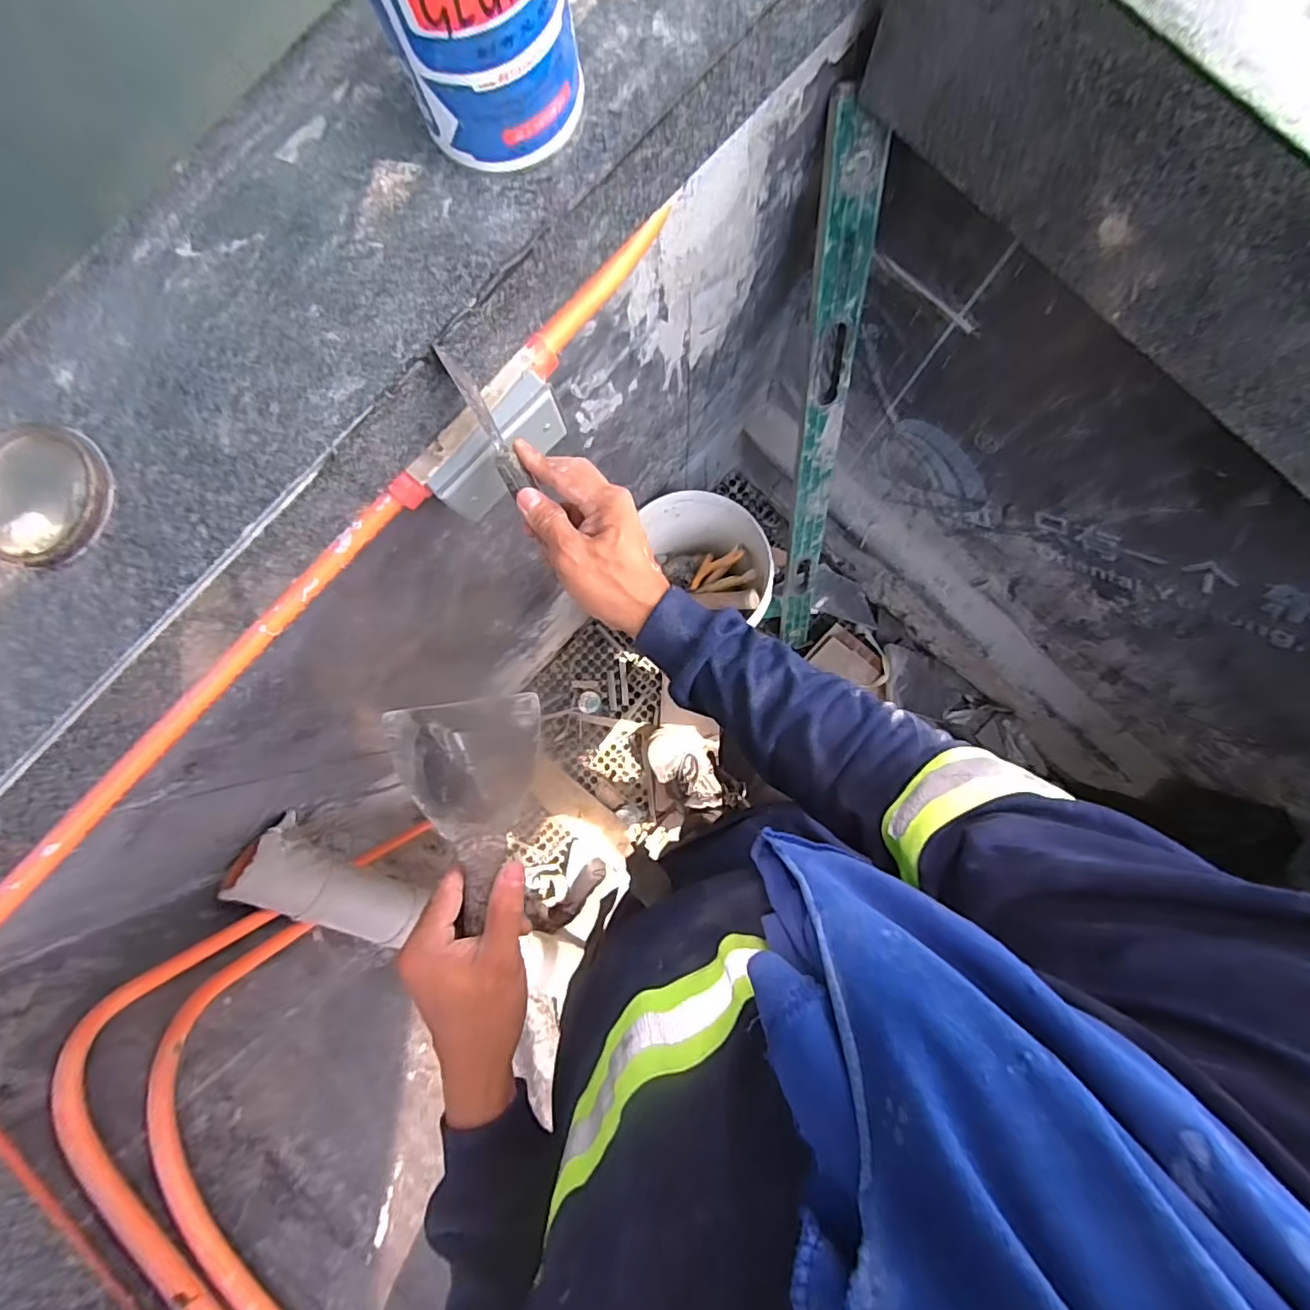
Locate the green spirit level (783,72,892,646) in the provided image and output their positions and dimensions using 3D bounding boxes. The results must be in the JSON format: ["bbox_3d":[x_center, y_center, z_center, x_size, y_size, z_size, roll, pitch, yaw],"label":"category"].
[{"bbox_3d":[0.251,-0.273,0.897,0.060,0.916,0.020,-11,59,2],"label":"green spirit level"}]

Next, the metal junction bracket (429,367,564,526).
[{"bbox_3d":[-0.121,-0.160,0.452,0.025,0.067,0.115,41,90,4],"label":"metal junction bracket"}]

